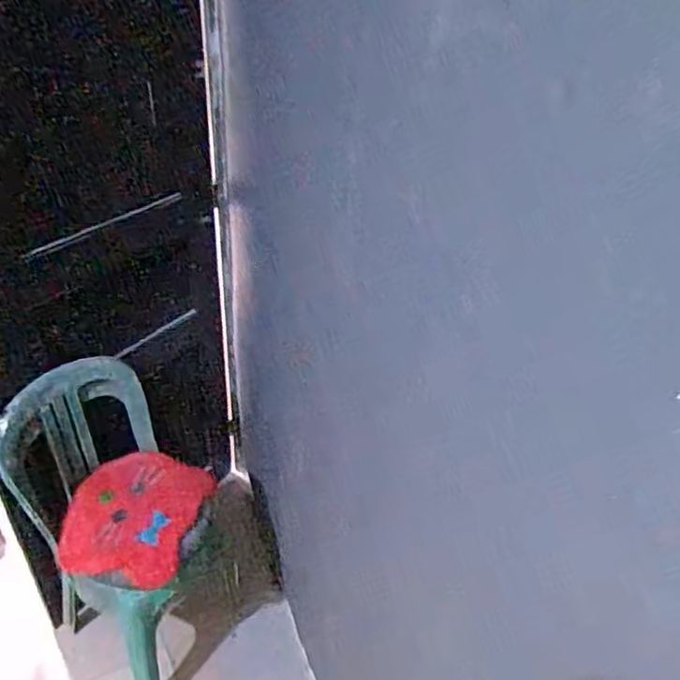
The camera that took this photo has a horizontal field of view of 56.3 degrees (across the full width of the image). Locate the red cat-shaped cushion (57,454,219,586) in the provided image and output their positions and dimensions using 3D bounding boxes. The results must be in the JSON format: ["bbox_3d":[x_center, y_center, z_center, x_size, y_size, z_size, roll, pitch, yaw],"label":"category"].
[{"bbox_3d":[-0.535,0.463,1.688,0.317,0.090,0.363,8,36,6],"label":"red cat-shaped cushion"}]

